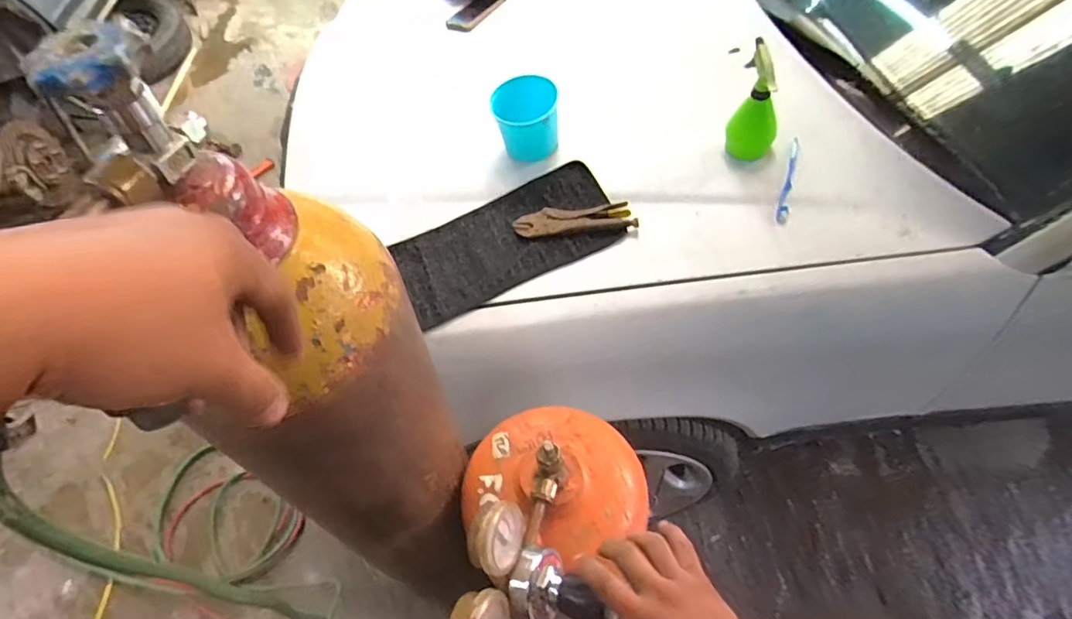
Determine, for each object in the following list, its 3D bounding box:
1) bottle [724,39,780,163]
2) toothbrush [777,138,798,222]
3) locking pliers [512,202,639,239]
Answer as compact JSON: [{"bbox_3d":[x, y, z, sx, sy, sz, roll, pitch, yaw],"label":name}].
[{"bbox_3d":[0.371,-0.341,0.922,0.081,0.169,0.086,17,60,15],"label":"bottle"},{"bbox_3d":[0.444,-0.228,0.974,0.019,0.014,0.159,13,79,13],"label":"toothbrush"},{"bbox_3d":[0.068,-0.164,0.990,0.210,0.028,0.060,-4,57,2],"label":"locking pliers"}]

